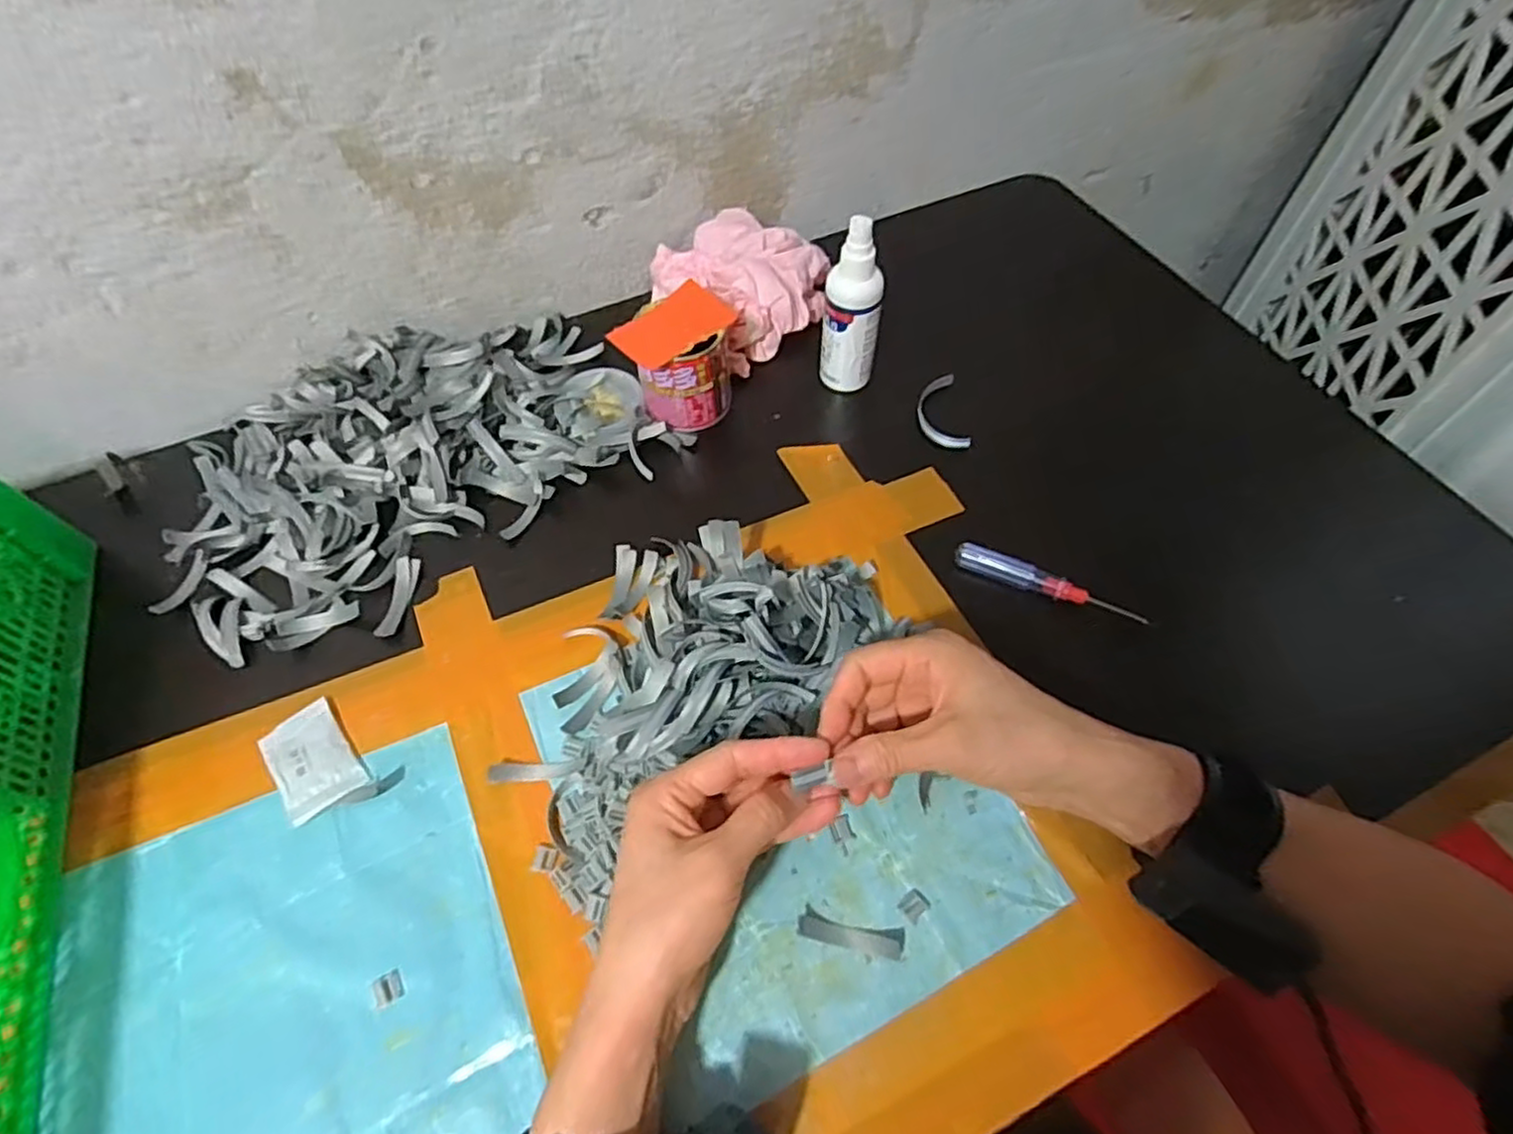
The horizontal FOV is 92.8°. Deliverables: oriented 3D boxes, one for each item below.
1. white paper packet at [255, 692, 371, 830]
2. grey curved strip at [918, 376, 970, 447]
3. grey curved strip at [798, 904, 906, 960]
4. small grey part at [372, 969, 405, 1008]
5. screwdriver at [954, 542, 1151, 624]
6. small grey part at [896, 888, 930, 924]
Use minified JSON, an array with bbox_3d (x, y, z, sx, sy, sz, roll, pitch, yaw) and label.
[{"bbox_3d":[-0.245,0.104,0.396,0.039,0.010,0.064,-35,63,-19],"label":"white paper packet"},{"bbox_3d":[0.137,-0.116,0.539,0.032,0.014,0.076,0,58,-1],"label":"grey curved strip"},{"bbox_3d":[0.047,0.178,0.352,0.052,0.010,0.014,11,59,8],"label":"grey curved strip"},{"bbox_3d":[-0.175,0.200,0.342,0.013,0.004,0.013,-23,61,-15],"label":"small grey part"},{"bbox_3d":[0.183,0.012,0.453,0.116,0.018,0.016,24,62,16],"label":"screwdriver"},{"bbox_3d":[0.079,0.168,0.358,0.014,0.004,0.011,-38,66,-22],"label":"small grey part"}]

